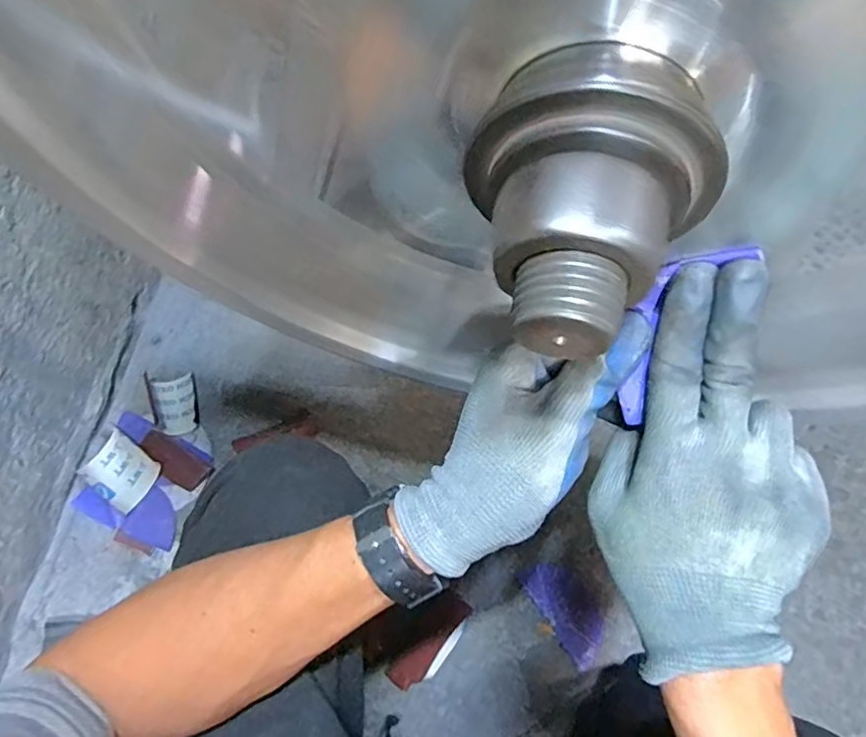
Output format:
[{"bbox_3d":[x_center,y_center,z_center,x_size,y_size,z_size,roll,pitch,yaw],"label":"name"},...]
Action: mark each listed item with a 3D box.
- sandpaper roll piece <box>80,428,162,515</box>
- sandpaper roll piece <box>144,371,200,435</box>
[{"bbox_3d":[-0.436,0.145,0.825,0.091,0.024,0.079,35,72,9],"label":"sandpaper roll piece"},{"bbox_3d":[-0.372,0.054,0.851,0.065,0.017,0.093,-7,64,-26],"label":"sandpaper roll piece"}]

